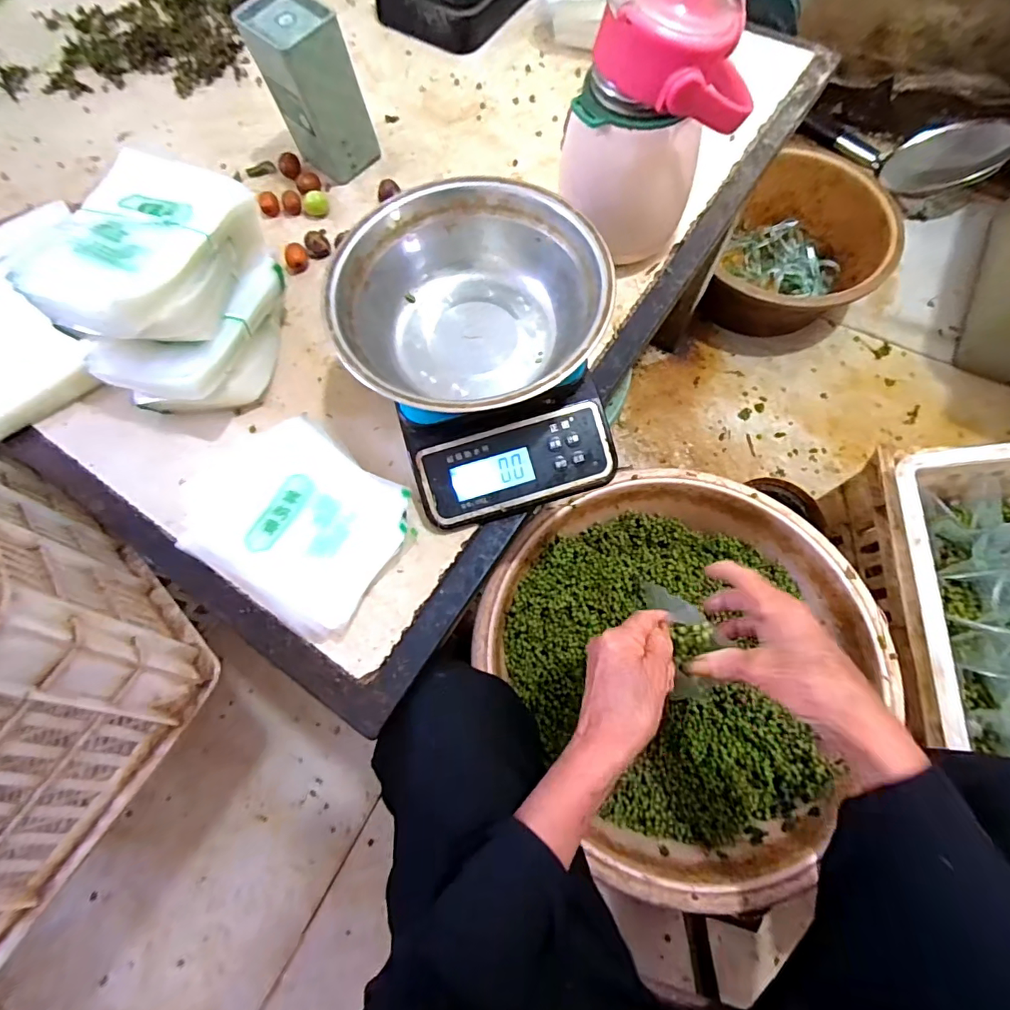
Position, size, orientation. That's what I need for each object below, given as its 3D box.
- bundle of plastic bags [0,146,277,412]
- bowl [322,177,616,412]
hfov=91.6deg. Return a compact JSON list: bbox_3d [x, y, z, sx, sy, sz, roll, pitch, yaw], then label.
[{"bbox_3d":[-0.259,-0.165,0.399,0.118,0.132,0.156,14,72,8],"label":"bundle of plastic bags"},{"bbox_3d":[-0.023,-0.137,0.355,0.180,0.066,0.181,0,71,1],"label":"bowl"}]

